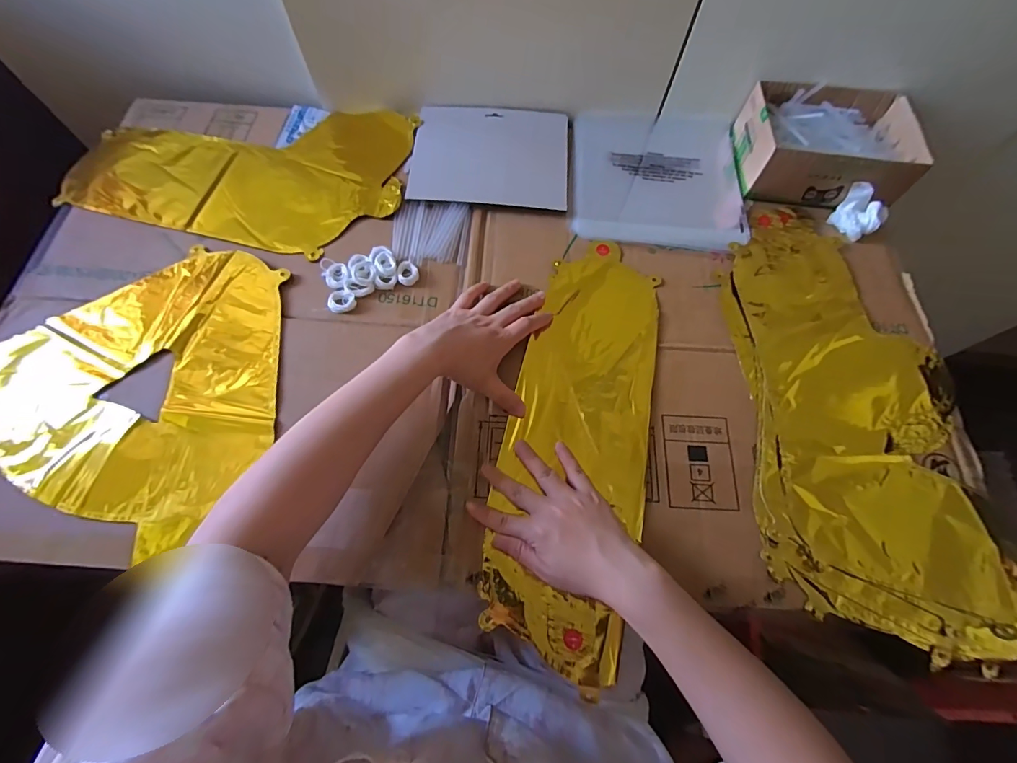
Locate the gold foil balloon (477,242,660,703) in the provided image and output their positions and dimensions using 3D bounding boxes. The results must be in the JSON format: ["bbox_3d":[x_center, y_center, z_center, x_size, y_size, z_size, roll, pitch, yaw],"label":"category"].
[{"bbox_3d":[0.071,0.044,0.432,0.134,0.013,0.421,12,69,3],"label":"gold foil balloon"}]

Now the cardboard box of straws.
[{"bbox_3d":[0.387,-0.289,0.535,0.184,0.061,0.142,5,68,0],"label":"cardboard box of straws"}]

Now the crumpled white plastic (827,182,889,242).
[{"bbox_3d":[0.416,-0.200,0.513,0.052,0.034,0.041,39,72,13],"label":"crumpled white plastic"}]

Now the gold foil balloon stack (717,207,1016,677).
[{"bbox_3d":[0.349,0.015,0.441,0.221,0.018,0.456,2,68,-1],"label":"gold foil balloon stack"}]

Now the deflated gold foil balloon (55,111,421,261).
[{"bbox_3d":[-0.322,-0.271,0.540,0.386,0.015,0.234,12,68,3],"label":"deflated gold foil balloon"}]

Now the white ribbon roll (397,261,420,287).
[{"bbox_3d":[-0.110,-0.119,0.477,0.023,0.006,0.028,-3,68,-4],"label":"white ribbon roll"}]

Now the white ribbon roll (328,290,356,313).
[{"bbox_3d":[-0.176,-0.086,0.459,0.027,0.004,0.026,1,68,-2],"label":"white ribbon roll"}]

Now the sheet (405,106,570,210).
[{"bbox_3d":[-0.021,-0.283,0.542,0.189,0.006,0.153,4,68,1],"label":"sheet"}]

